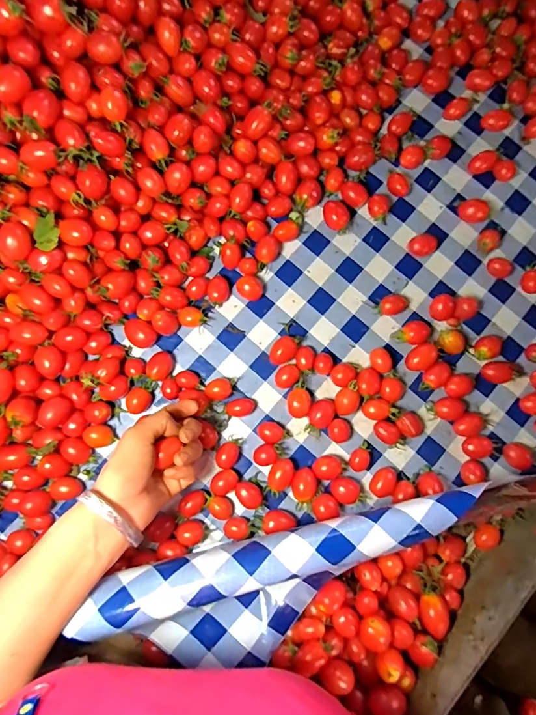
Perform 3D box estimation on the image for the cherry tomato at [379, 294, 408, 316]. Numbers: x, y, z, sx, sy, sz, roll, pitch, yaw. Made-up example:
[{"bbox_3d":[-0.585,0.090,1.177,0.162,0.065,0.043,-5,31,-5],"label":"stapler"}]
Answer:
[{"bbox_3d":[0.137,-0.057,0.448,0.029,0.020,0.021,-25,81,-4],"label":"cherry tomato"}]

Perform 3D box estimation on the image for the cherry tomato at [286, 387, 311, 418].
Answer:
[{"bbox_3d":[0.033,0.049,0.433,0.025,0.017,0.031,10,80,2],"label":"cherry tomato"}]

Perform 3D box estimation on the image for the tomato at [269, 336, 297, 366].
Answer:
[{"bbox_3d":[0.015,-0.006,0.438,0.032,0.018,0.024,-37,82,-6],"label":"tomato"}]

